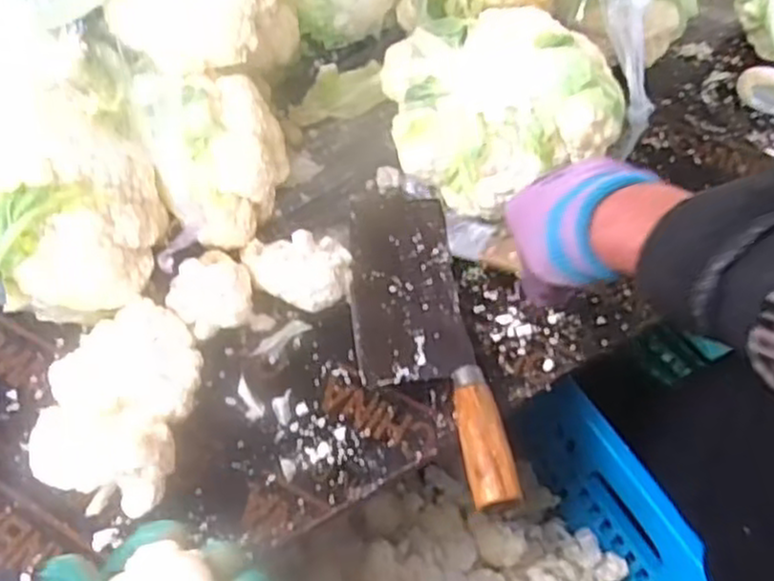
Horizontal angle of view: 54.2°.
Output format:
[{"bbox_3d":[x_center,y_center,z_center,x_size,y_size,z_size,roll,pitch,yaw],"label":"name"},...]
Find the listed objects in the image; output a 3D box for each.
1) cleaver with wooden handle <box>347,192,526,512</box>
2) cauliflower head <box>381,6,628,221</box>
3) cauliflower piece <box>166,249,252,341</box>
[{"bbox_3d":[0.020,0.026,0.568,0.087,0.029,0.289,-7,55,-5],"label":"cleaver with wooden handle"},{"bbox_3d":[0.093,-0.144,0.603,0.168,0.098,0.157,0,54,0],"label":"cauliflower head"},{"bbox_3d":[-0.129,0.004,0.567,0.066,0.050,0.057,-25,58,-17],"label":"cauliflower piece"}]

